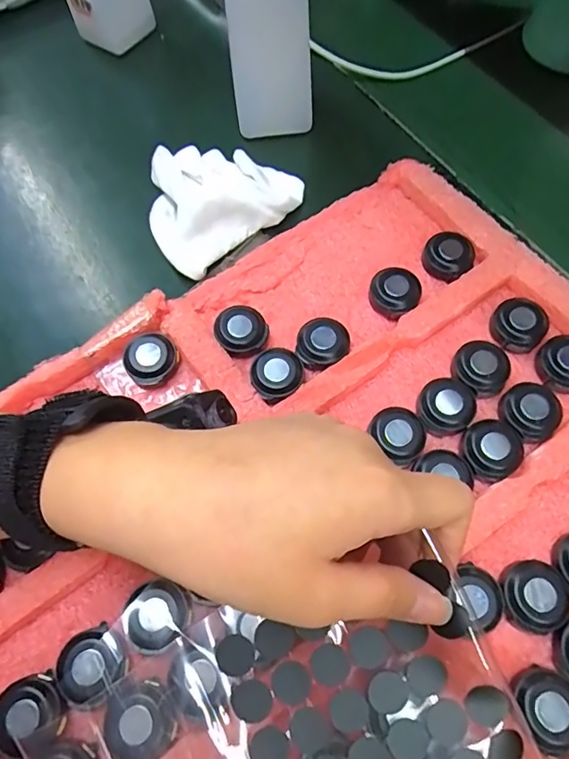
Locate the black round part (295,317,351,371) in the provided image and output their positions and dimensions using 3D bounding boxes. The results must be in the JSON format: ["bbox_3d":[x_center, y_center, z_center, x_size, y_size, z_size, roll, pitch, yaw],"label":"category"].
[{"bbox_3d":[0.022,-0.020,0.287,0.028,0.012,0.031,17,67,9],"label":"black round part"}]

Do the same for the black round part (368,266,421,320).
[{"bbox_3d":[0.065,-0.051,0.298,0.028,0.012,0.029,-1,65,2],"label":"black round part"}]

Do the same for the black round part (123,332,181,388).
[{"bbox_3d":[-0.074,-0.012,0.283,0.029,0.010,0.030,-1,65,2],"label":"black round part"}]

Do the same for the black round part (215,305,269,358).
[{"bbox_3d":[-0.024,-0.028,0.289,0.029,0.009,0.031,-1,65,2],"label":"black round part"}]

